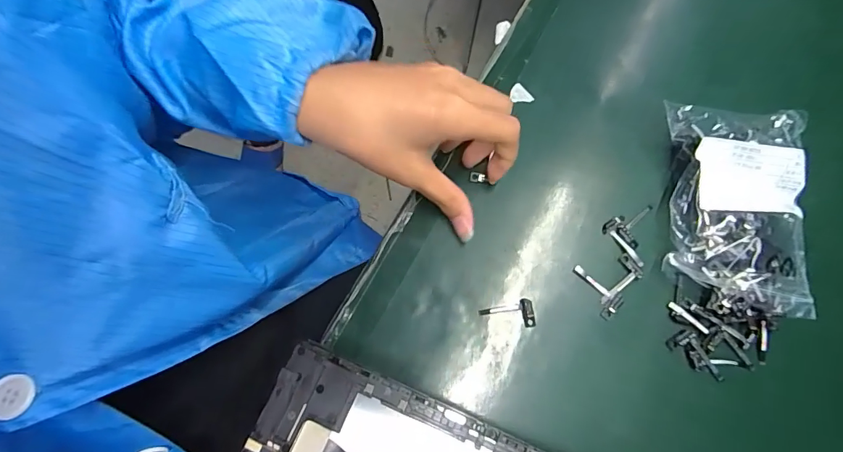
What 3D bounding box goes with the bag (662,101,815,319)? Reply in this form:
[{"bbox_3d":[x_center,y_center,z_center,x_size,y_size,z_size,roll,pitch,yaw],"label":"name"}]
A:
[{"bbox_3d":[0.205,-0.011,0.280,0.081,0.042,0.129,7,73,1],"label":"bag"}]

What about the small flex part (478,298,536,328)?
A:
[{"bbox_3d":[0.056,0.059,0.278,0.034,0.005,0.018,-10,74,-4],"label":"small flex part"}]

